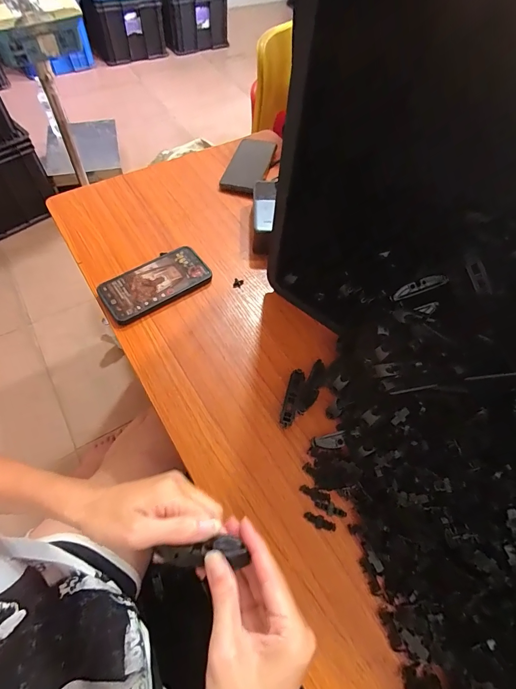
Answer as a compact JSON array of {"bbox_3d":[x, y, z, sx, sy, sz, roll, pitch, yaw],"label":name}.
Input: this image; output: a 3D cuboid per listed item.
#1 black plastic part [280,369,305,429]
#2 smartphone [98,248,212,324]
[{"bbox_3d":[0.044,0.069,0.443,0.018,0.012,0.077,16,60,6],"label":"black plastic part"},{"bbox_3d":[-0.155,-0.094,0.530,0.158,0.016,0.082,-31,66,-20],"label":"smartphone"}]

